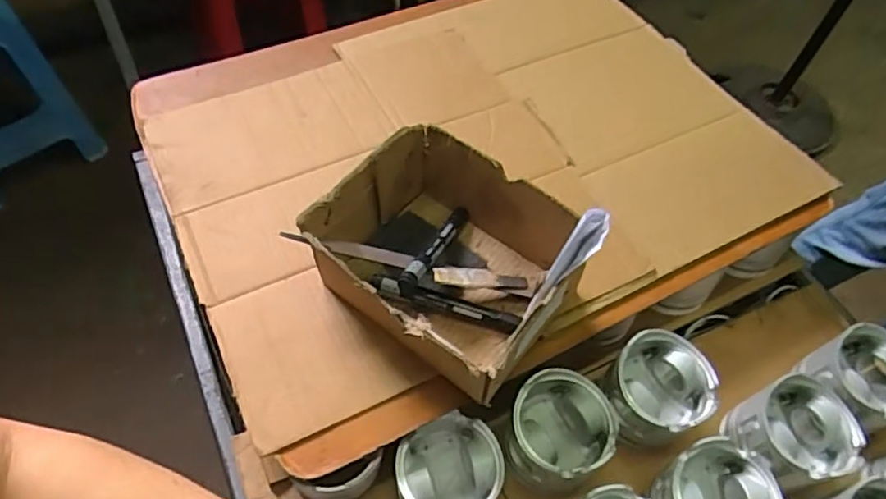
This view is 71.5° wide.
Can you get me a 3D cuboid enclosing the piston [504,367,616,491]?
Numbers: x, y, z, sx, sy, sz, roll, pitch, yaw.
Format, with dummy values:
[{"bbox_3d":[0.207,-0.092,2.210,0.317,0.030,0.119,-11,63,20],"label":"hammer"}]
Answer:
[{"bbox_3d":[0.108,0.169,0.571,0.093,0.076,0.094,2,55,-3],"label":"piston"}]

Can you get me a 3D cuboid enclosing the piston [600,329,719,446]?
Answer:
[{"bbox_3d":[0.206,0.136,0.593,0.094,0.063,0.094,2,55,-3],"label":"piston"}]

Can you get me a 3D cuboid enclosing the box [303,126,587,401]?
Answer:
[{"bbox_3d":[0.001,0.006,0.553,0.210,0.083,0.176,38,61,19],"label":"box"}]

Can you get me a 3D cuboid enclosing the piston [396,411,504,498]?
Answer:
[{"bbox_3d":[0.005,0.202,0.546,0.090,0.066,0.097,17,56,6],"label":"piston"}]

